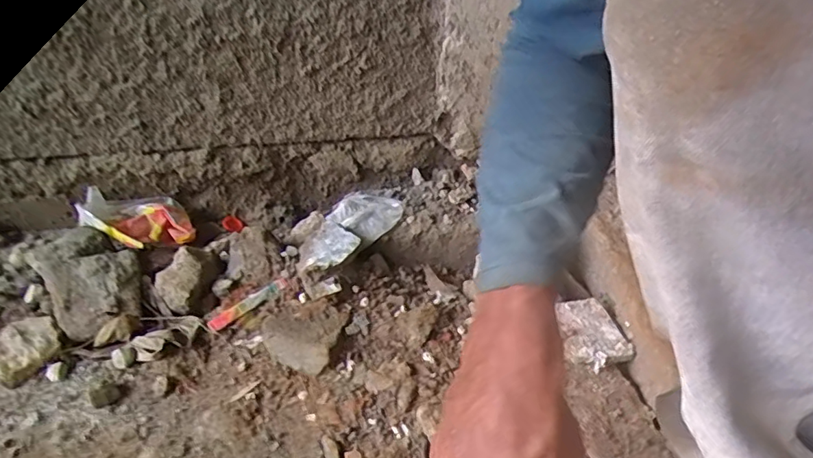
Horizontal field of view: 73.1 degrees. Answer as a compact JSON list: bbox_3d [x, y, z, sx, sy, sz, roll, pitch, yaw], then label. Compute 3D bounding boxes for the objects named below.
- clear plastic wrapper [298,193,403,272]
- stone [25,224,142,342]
[{"bbox_3d":[-0.080,-0.002,0.713,0.081,0.021,0.169,29,48,29],"label":"clear plastic wrapper"},{"bbox_3d":[-0.376,0.060,0.653,0.104,0.054,0.171,-28,47,-31],"label":"stone"}]

